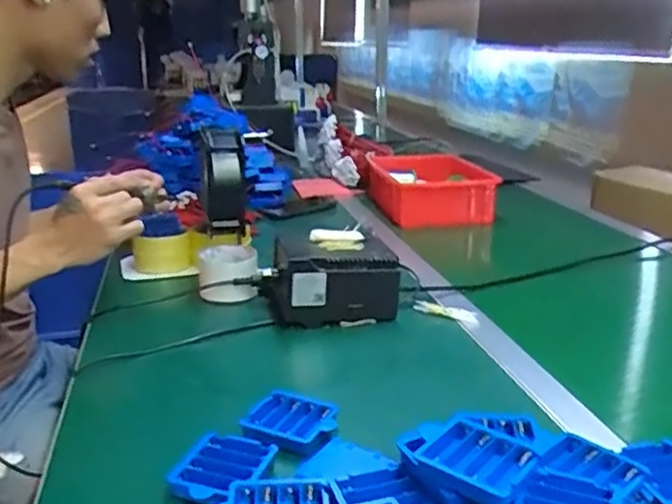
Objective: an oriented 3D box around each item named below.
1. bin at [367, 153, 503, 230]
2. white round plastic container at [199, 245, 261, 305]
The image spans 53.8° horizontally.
[{"bbox_3d":[0.177,-0.121,1.302,0.219,0.099,0.276,0,18,0],"label":"bin"},{"bbox_3d":[-0.145,0.026,0.897,0.076,0.069,0.087,-2,17,-11],"label":"white round plastic container"}]

